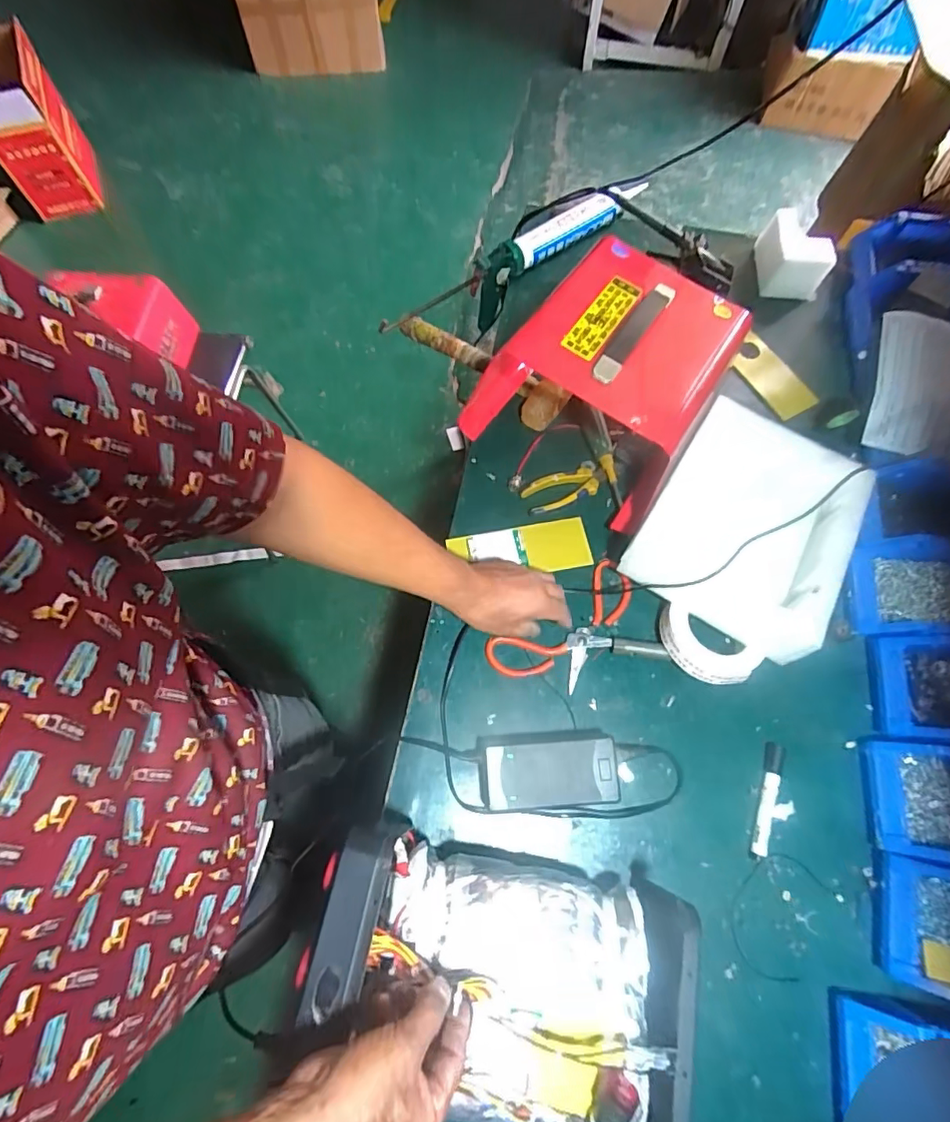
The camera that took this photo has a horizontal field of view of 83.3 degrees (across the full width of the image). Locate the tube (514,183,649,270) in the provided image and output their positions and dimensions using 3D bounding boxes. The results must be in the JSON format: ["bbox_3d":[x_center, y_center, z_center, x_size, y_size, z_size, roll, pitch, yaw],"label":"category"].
[{"bbox_3d":[0.171,-0.570,0.891,0.261,0.044,0.048,-33,74,-12],"label":"tube"}]

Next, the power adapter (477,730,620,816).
[{"bbox_3d":[0.082,0.237,0.604,0.150,0.048,0.078,-3,70,-2],"label":"power adapter"}]

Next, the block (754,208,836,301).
[{"bbox_3d":[0.517,-0.501,0.871,0.093,0.079,0.117,-1,70,-1],"label":"block"}]

